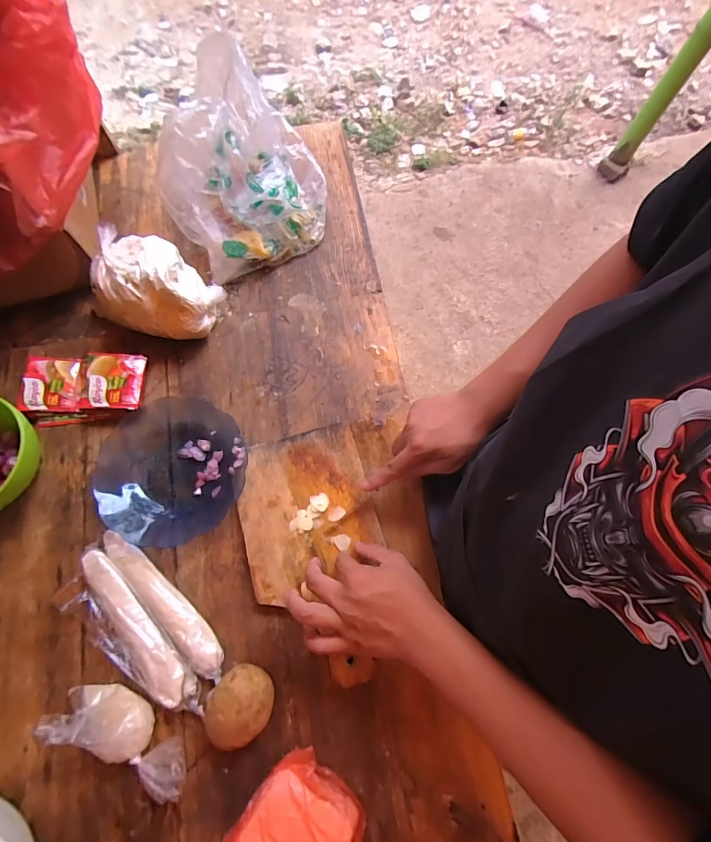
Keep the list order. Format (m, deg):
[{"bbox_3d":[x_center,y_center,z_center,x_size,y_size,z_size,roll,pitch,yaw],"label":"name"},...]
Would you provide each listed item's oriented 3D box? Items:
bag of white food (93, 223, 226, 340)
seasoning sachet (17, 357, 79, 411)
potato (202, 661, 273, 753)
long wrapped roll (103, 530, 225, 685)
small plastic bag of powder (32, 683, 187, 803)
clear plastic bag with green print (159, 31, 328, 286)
[{"bbox_3d":[-0.275,-0.181,0.550,0.156,0.102,0.122,22,74,5],"label":"bag of white food"},{"bbox_3d":[-0.409,-0.051,0.536,0.066,0.008,0.076,0,75,-15],"label":"seasoning sachet"},{"bbox_3d":[-0.122,0.301,0.426,0.062,0.053,0.070,41,76,10],"label":"potato"},{"bbox_3d":[-0.221,0.208,0.467,0.035,0.026,0.205,-41,78,-13],"label":"long wrapped roll"},{"bbox_3d":[-0.237,0.322,0.404,0.151,0.074,0.048,37,75,9],"label":"small plastic bag of powder"},{"bbox_3d":[-0.178,-0.385,0.587,0.223,0.172,0.261,-26,75,-9],"label":"clear plastic bag with green print"}]

